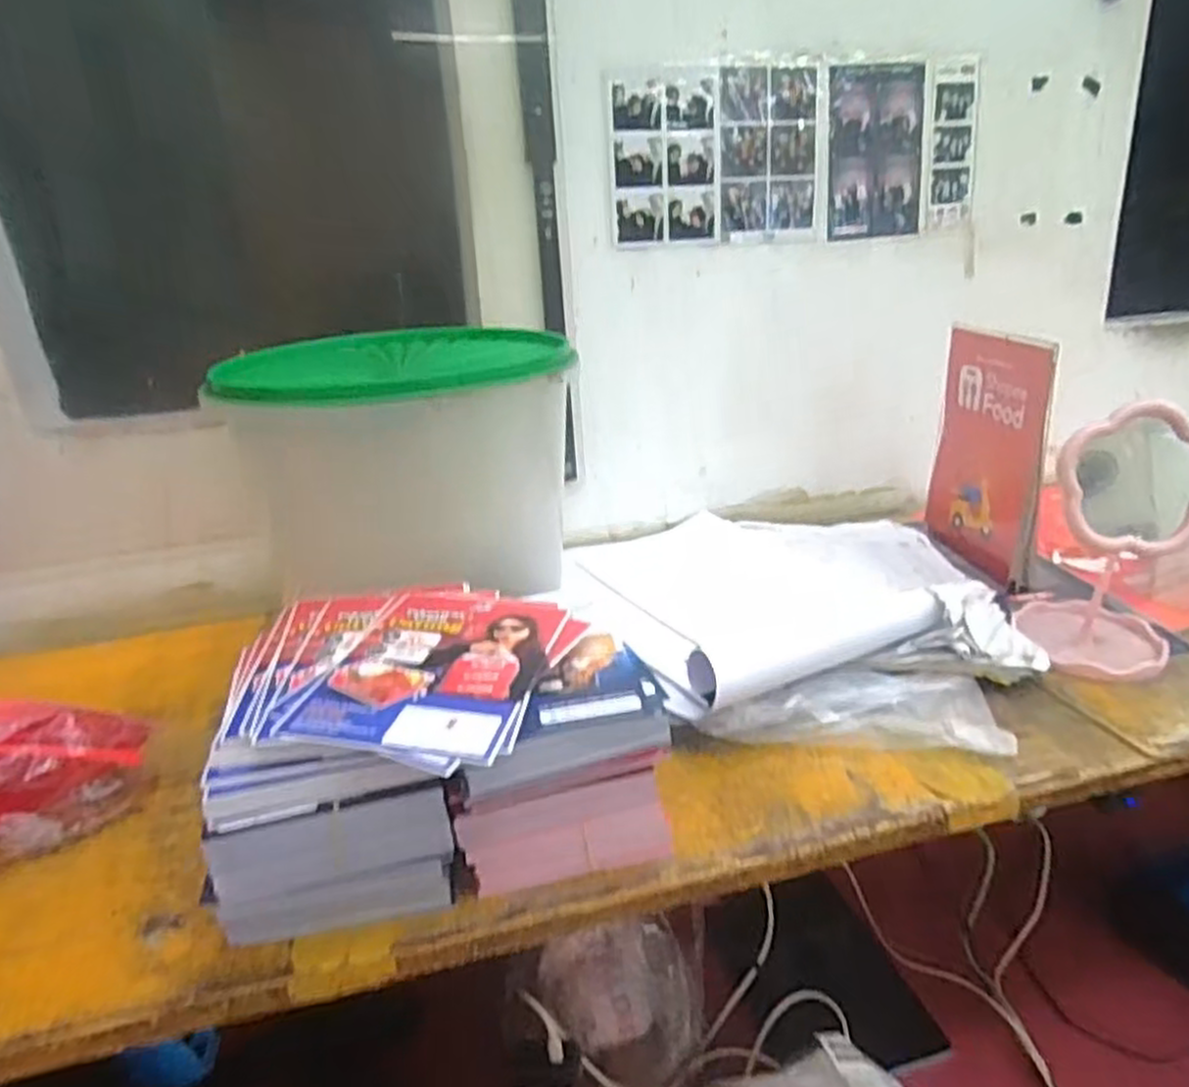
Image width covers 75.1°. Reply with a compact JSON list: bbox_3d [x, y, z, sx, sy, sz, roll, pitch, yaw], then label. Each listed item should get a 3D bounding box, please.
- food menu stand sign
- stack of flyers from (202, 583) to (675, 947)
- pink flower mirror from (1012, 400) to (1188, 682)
[{"bbox_3d":[0.358,-0.085,0.708,0.015,0.208,0.153,-4,21,-5],"label":"food menu stand sign"},{"bbox_3d":[-0.072,0.109,0.417,0.214,0.114,0.168,-5,19,-4],"label":"stack of flyers"},{"bbox_3d":[0.370,-0.004,0.551,0.108,0.182,0.109,9,23,33],"label":"pink flower mirror"}]

